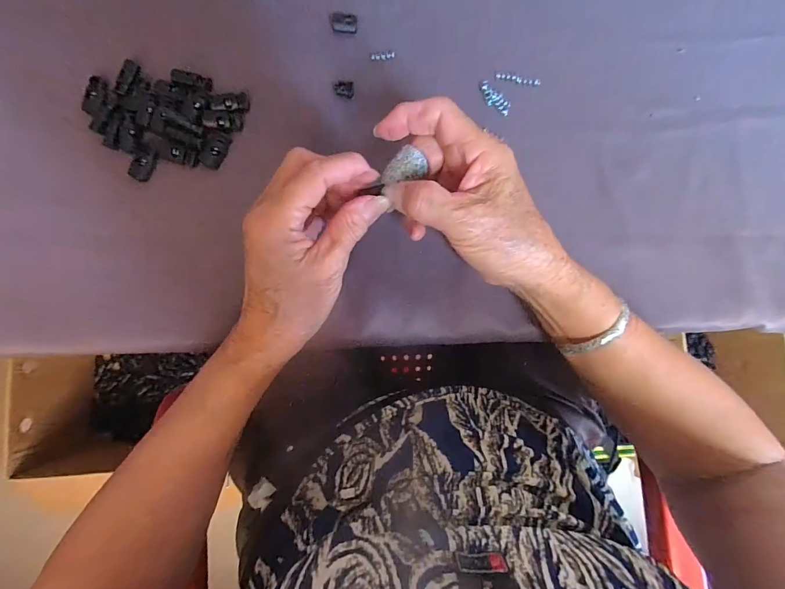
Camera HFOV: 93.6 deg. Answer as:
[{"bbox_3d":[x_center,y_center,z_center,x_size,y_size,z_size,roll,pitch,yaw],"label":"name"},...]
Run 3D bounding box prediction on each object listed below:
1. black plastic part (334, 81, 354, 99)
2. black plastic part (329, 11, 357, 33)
[{"bbox_3d":[-0.040,-0.168,0.302,0.015,0.005,0.012,4,85,-6],"label":"black plastic part"},{"bbox_3d":[-0.040,-0.224,0.304,0.022,0.004,0.015,4,85,-5],"label":"black plastic part"}]

